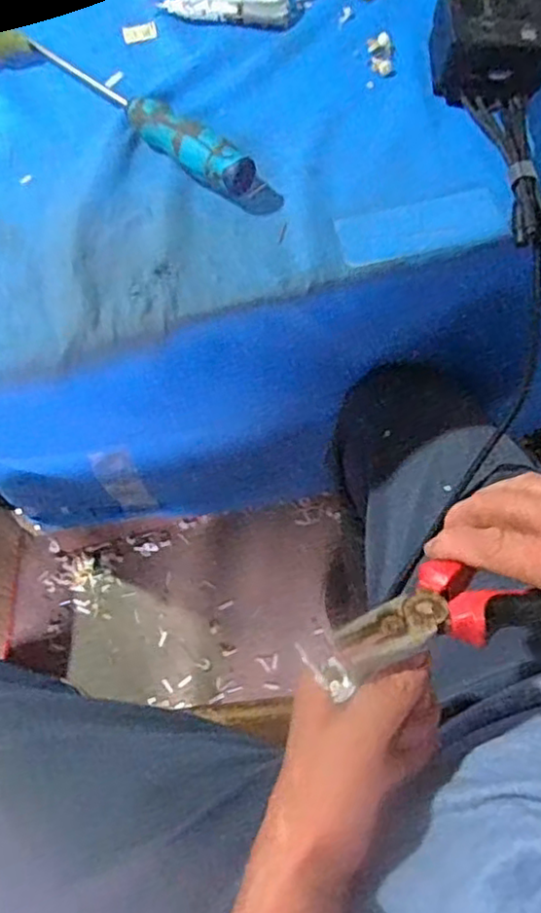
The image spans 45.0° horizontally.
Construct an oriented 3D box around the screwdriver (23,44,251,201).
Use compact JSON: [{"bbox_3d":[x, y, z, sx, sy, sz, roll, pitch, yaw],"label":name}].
[{"bbox_3d":[-0.096,-0.242,0.451,0.211,0.025,0.025,37,73,17],"label":"screwdriver"}]

